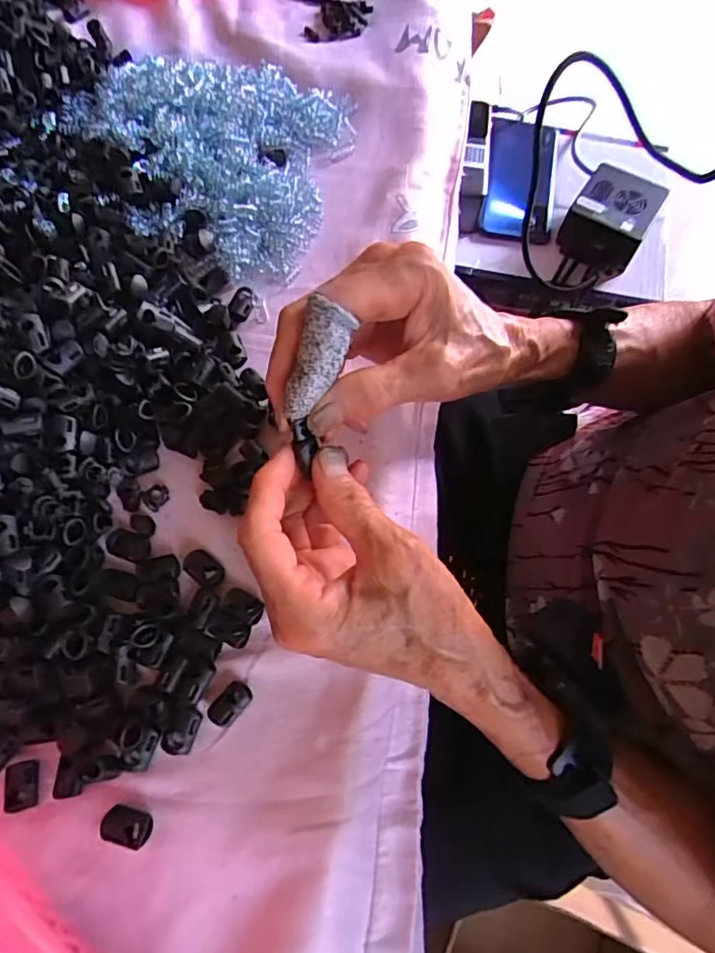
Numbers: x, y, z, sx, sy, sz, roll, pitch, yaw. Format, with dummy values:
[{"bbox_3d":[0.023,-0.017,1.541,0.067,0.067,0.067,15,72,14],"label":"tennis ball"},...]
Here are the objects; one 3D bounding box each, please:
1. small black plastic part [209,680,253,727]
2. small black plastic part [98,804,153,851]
[{"bbox_3d":[-0.059,0.107,0.255,0.014,0.009,0.020,36,74,12],"label":"small black plastic part"},{"bbox_3d":[-0.101,0.154,0.239,0.021,0.007,0.014,19,71,7],"label":"small black plastic part"}]

